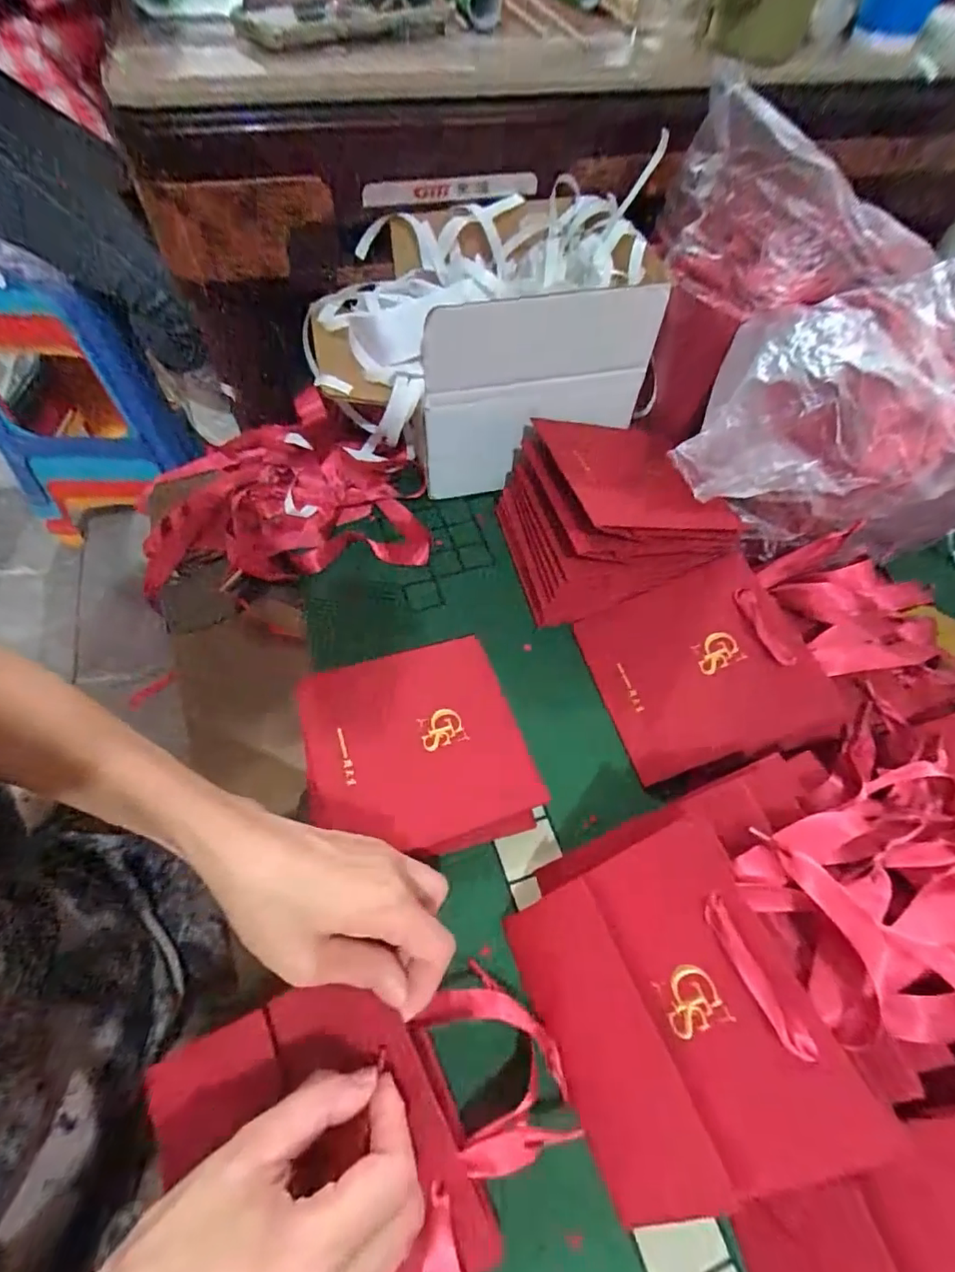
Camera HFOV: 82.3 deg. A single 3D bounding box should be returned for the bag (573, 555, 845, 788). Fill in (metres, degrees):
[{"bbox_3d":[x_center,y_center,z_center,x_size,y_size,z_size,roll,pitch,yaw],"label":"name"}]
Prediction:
[{"bbox_3d":[0.160,0.026,0.394,0.137,0.014,0.134,-24,68,10],"label":"bag"}]

